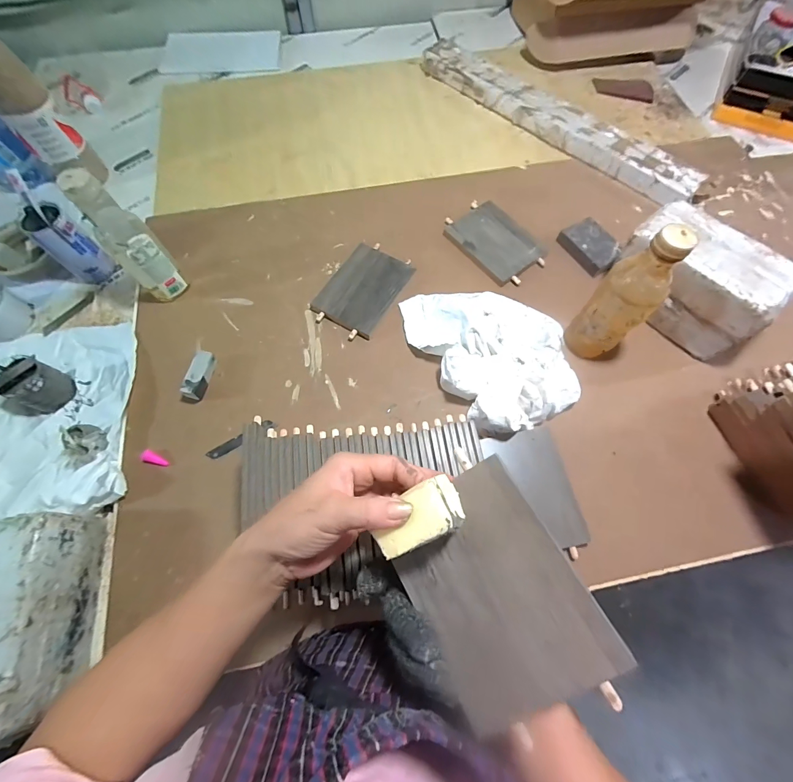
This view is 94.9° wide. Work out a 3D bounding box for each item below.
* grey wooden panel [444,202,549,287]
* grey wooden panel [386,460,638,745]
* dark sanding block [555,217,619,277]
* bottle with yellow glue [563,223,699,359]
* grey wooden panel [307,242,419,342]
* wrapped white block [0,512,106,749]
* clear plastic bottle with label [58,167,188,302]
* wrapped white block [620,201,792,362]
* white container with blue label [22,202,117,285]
[{"bbox_3d":[0.173,-0.264,0.644,0.119,0.020,0.170,-39,73,-14],"label":"grey wooden panel"},{"bbox_3d":[0.068,0.143,0.260,0.113,0.007,0.151,-35,69,11],"label":"grey wooden panel"},{"bbox_3d":[0.338,-0.251,0.636,0.074,0.025,0.098,-31,71,-12],"label":"dark sanding block"},{"bbox_3d":[0.299,-0.113,0.483,0.069,0.213,0.067,-18,69,-7],"label":"bottle with yellow glue"},{"bbox_3d":[-0.056,-0.169,0.605,0.111,0.017,0.162,30,71,11],"label":"grey wooden panel"},{"bbox_3d":[-0.417,0.253,0.405,0.107,0.099,0.208,-12,69,-5],"label":"wrapped white block"},{"bbox_3d":[-0.381,-0.209,0.524,0.059,0.195,0.060,-42,74,-15],"label":"clear plastic bottle with label"},{"bbox_3d":[0.439,-0.162,0.548,0.106,0.135,0.212,-41,74,-14],"label":"wrapped white block"},{"bbox_3d":[-0.537,-0.237,0.600,0.068,0.118,0.064,38,73,14],"label":"white container with blue label"}]

